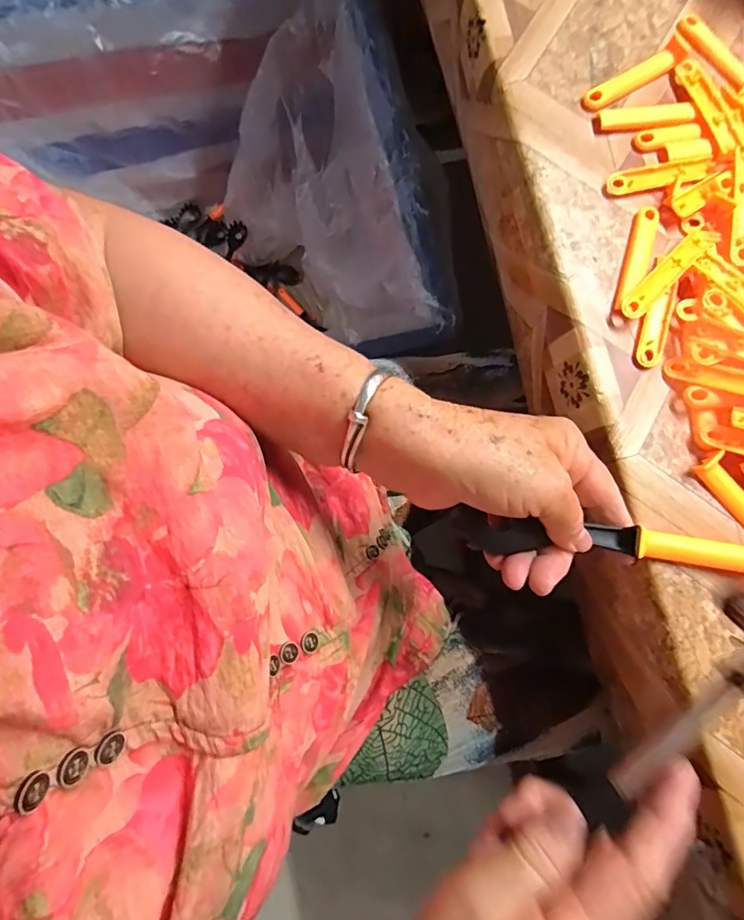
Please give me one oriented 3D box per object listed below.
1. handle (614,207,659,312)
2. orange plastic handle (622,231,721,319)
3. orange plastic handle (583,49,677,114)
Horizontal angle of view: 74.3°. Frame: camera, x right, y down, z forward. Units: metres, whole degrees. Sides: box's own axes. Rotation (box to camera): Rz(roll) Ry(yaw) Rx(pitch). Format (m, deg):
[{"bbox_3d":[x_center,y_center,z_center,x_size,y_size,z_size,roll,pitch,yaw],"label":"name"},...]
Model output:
[{"bbox_3d":[0.166,-0.126,0.306,0.013,0.005,0.075,18,80,3],"label":"handle"},{"bbox_3d":[0.184,-0.116,0.302,0.082,0.006,0.014,-42,83,-7],"label":"orange plastic handle"},{"bbox_3d":[0.172,-0.255,0.330,0.071,0.005,0.016,-29,81,-5],"label":"orange plastic handle"}]

